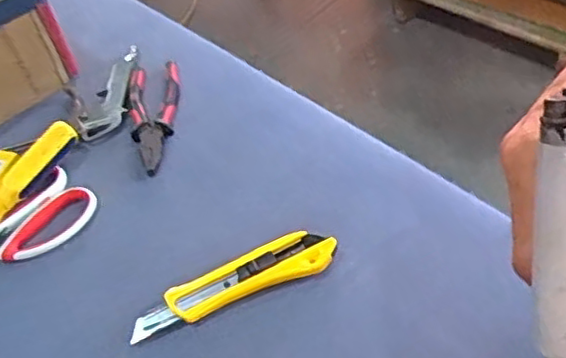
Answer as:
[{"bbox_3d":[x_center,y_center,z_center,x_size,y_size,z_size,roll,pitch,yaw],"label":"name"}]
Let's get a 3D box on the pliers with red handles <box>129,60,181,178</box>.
[{"bbox_3d":[-0.128,-0.065,0.658,0.053,0.021,0.142,-12,49,2],"label":"pliers with red handles"}]

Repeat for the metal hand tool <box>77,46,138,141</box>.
[{"bbox_3d":[-0.185,-0.092,0.696,0.046,0.016,0.128,-2,48,3],"label":"metal hand tool"}]

